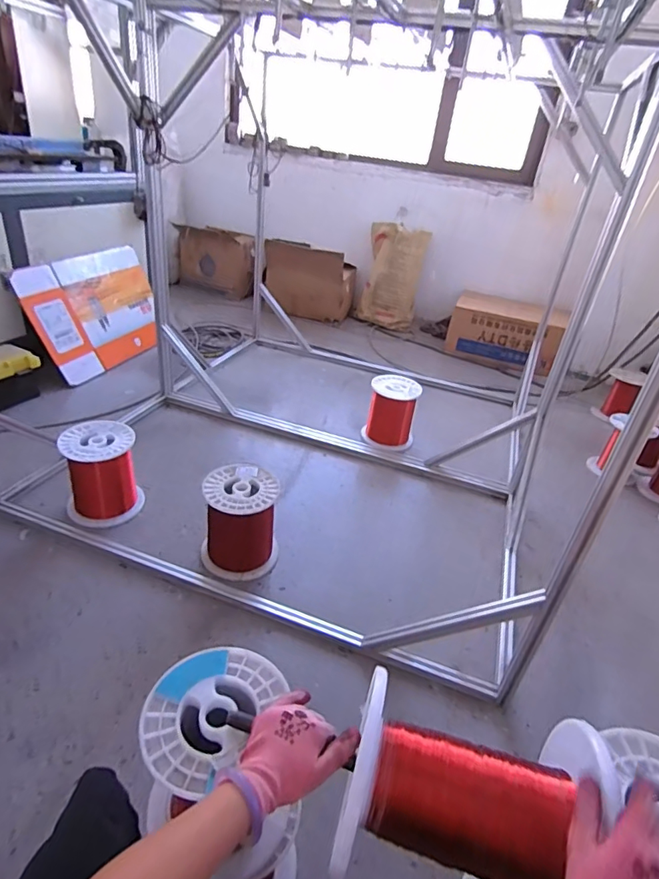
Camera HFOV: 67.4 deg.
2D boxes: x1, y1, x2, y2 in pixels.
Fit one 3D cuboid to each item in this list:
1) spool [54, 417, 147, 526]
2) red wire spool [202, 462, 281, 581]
[{"bbox_3d":[-0.675,0.098,1.469,0.208,0.238,0.185,-10,35,-27],"label":"spool"},{"bbox_3d":[-0.246,0.222,1.363,0.203,0.238,0.215,4,33,-3],"label":"red wire spool"}]

